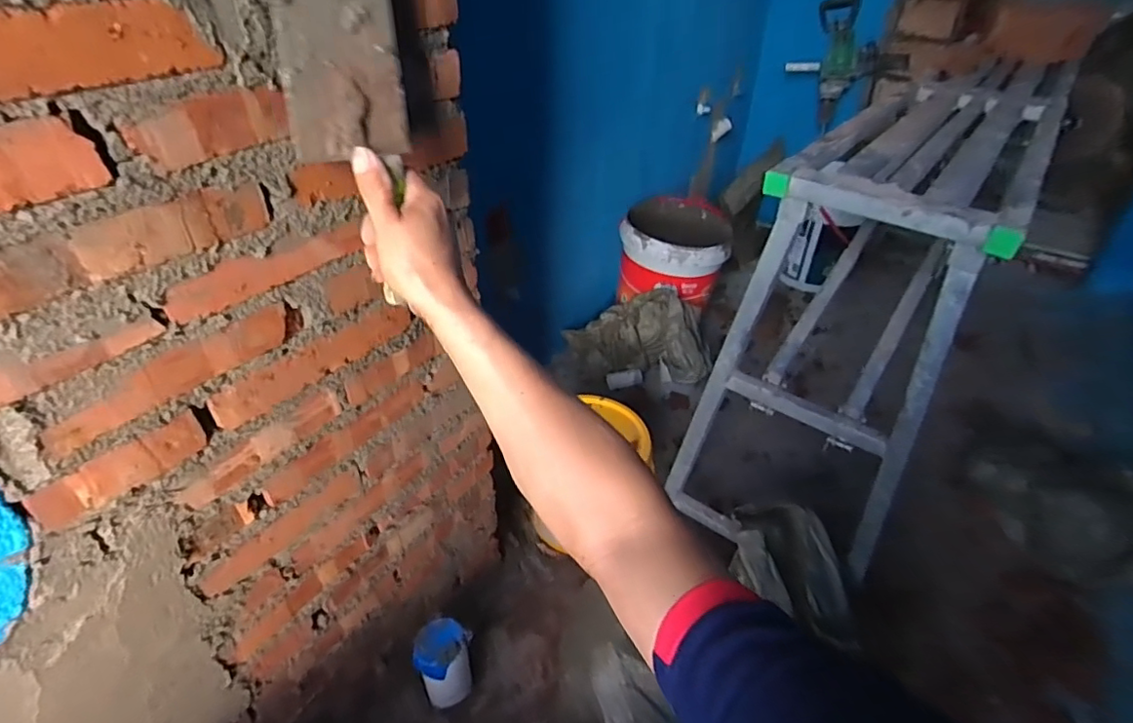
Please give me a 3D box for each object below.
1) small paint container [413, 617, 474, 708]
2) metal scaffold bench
[{"bbox_3d":[-0.195,0.487,0.914,0.089,0.135,0.078,-5,39,-8],"label":"small paint container"},{"bbox_3d":[0.626,-0.145,1.146,0.341,0.662,0.954,26,44,28],"label":"metal scaffold bench"}]

